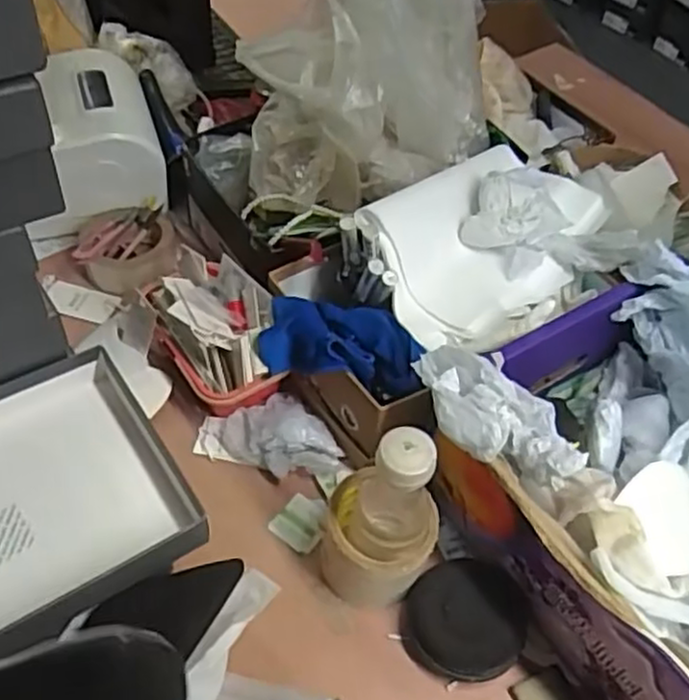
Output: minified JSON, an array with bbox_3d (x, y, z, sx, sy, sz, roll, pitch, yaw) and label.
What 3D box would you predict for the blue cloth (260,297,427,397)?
[{"bbox_3d":[-0.001,-0.001,0.649,0.148,0.042,0.084,12,51,4],"label":"blue cloth"}]

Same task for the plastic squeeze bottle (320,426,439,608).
[{"bbox_3d":[0.027,0.128,0.559,0.086,0.187,0.076,21,53,11],"label":"plastic squeeze bottle"}]

